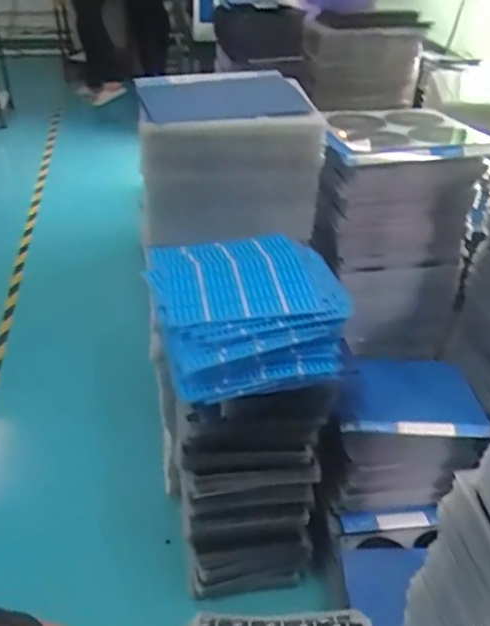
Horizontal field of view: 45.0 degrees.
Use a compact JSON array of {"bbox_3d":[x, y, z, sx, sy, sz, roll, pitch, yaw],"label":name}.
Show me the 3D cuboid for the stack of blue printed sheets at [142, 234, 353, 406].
[{"bbox_3d":[0.008,-0.005,1.088,0.335,0.160,0.266,-8,37,-13],"label":"stack of blue printed sheets"}]

